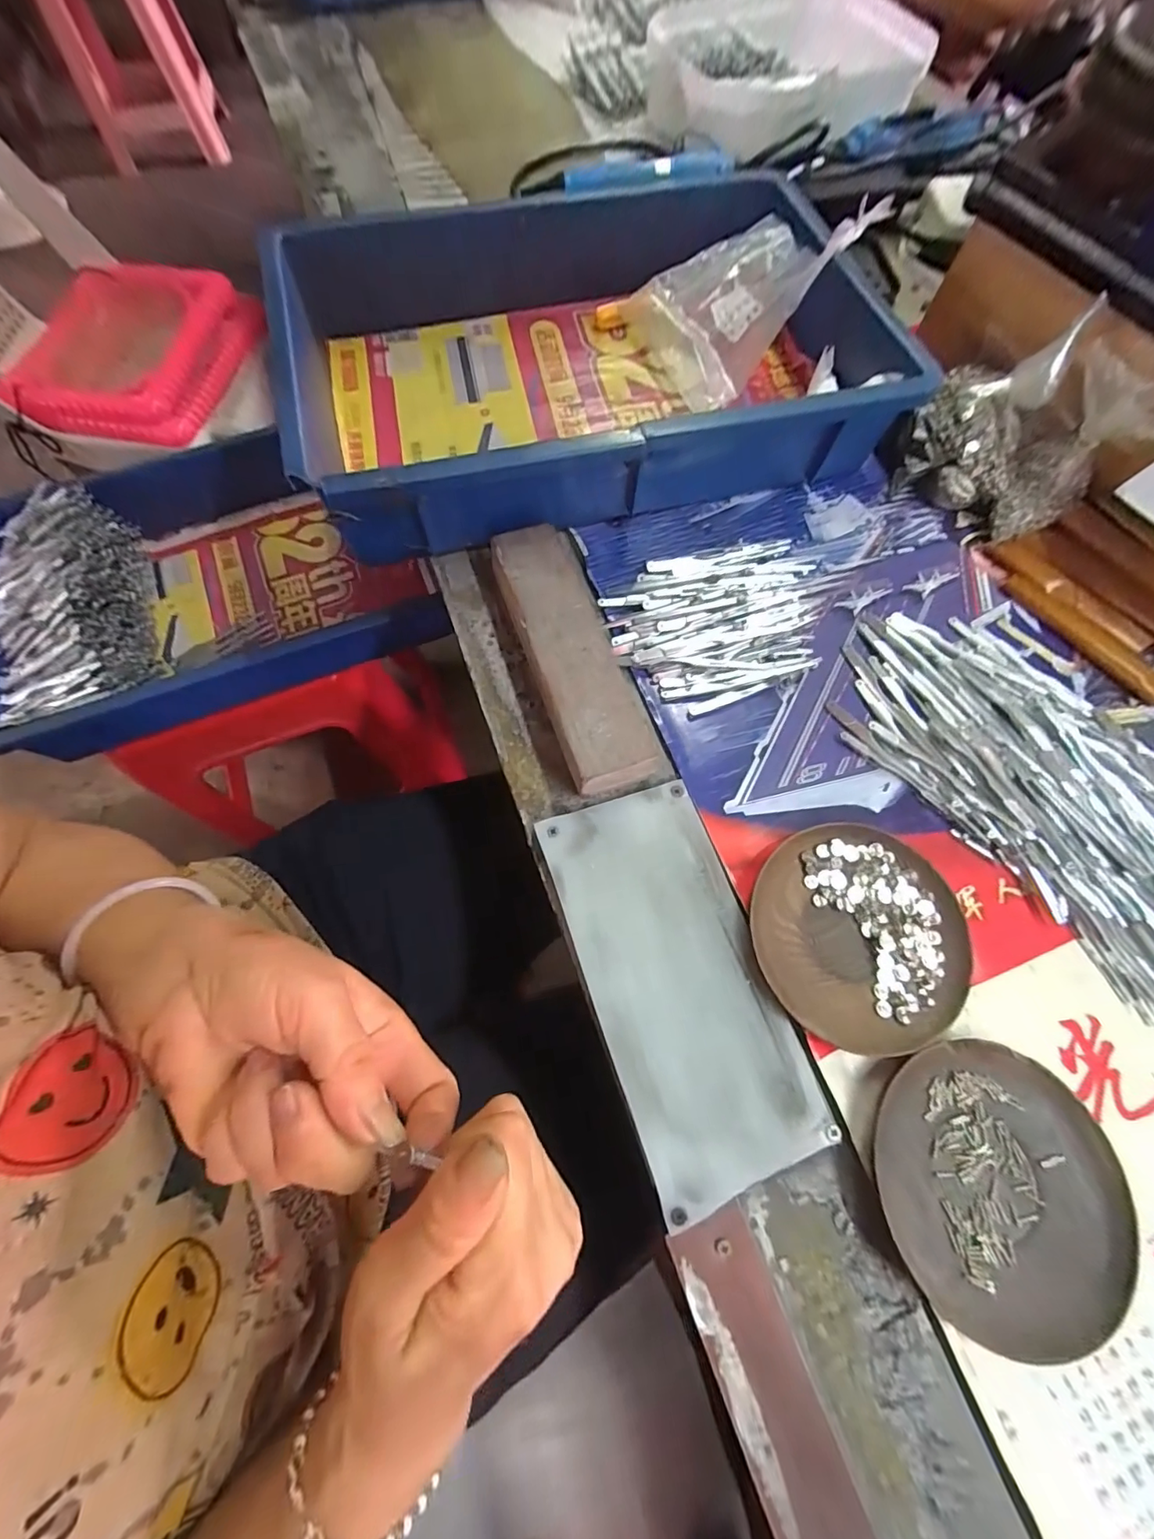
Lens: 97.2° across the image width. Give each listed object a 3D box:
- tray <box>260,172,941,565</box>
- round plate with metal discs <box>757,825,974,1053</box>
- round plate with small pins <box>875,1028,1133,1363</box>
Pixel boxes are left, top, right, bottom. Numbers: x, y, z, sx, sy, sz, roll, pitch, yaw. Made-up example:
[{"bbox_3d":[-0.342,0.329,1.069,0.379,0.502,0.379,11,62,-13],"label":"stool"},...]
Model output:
[{"bbox_3d":[0.002,-0.334,0.394,0.419,0.068,0.317,-14,71,-8],"label":"tray"},{"bbox_3d":[0.154,0.089,0.279,0.118,0.010,0.110,1,70,-2],"label":"round plate with metal discs"},{"bbox_3d":[0.197,0.195,0.241,0.107,0.017,0.115,1,70,-2],"label":"round plate with small pins"}]

